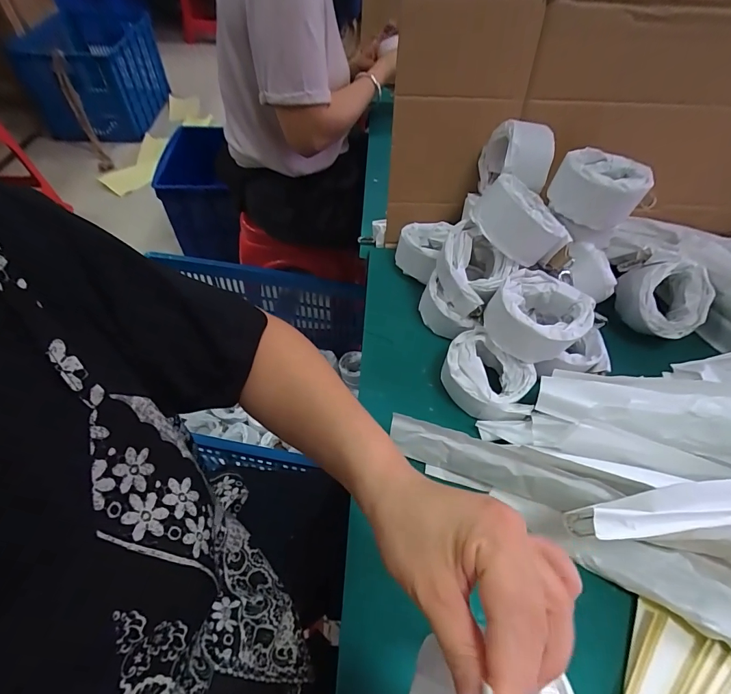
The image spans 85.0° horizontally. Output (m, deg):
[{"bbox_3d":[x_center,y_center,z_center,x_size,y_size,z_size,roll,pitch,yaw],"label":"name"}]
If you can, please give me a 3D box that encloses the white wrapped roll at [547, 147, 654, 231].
[{"bbox_3d":[0.271,-0.186,0.461,0.091,0.058,0.099,33,58,20],"label":"white wrapped roll"}]

